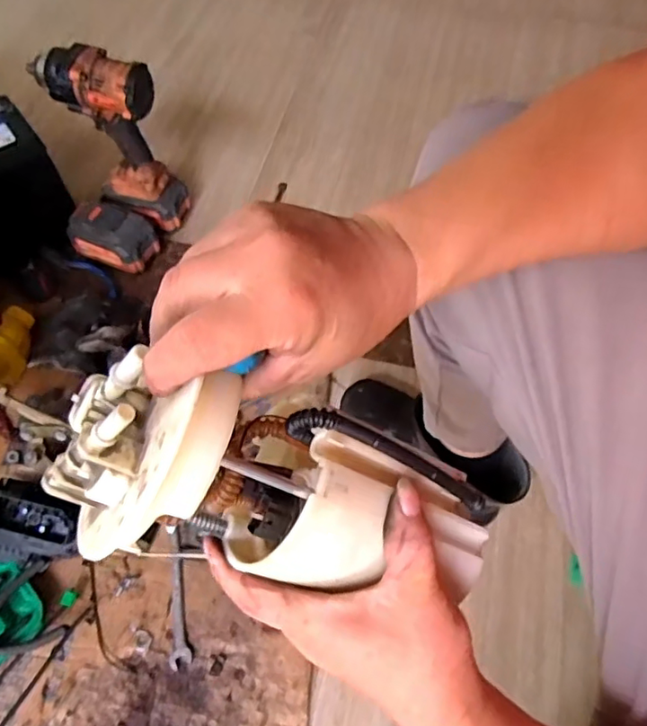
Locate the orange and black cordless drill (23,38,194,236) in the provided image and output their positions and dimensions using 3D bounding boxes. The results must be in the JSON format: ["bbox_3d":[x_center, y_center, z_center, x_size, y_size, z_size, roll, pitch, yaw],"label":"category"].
[{"bbox_3d":[-0.318,-0.336,0.875,0.173,0.259,0.069,14,60,8],"label":"orange and black cordless drill"}]

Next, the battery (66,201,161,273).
[{"bbox_3d":[-0.336,-0.205,0.935,0.133,0.075,0.086,18,61,10],"label":"battery"}]

